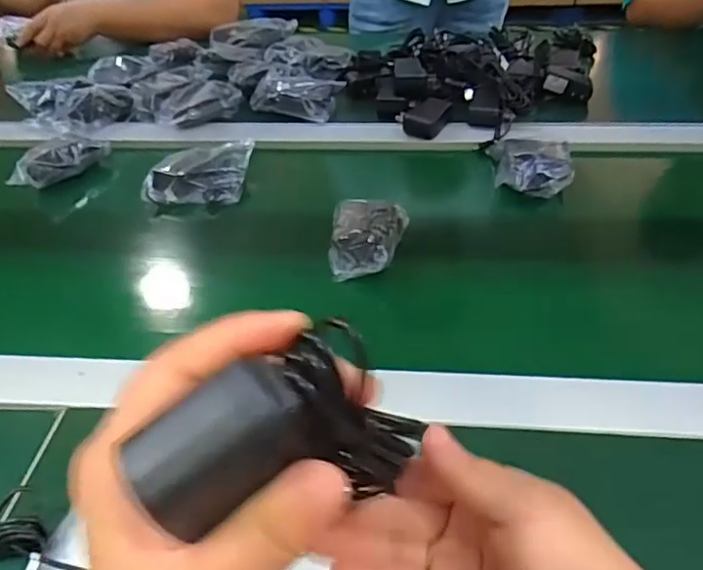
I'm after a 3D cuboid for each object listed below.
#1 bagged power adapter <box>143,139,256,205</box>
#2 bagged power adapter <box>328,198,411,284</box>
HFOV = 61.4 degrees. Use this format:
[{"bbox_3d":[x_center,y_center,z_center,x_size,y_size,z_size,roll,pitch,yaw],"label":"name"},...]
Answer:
[{"bbox_3d":[-0.189,-0.145,0.745,0.115,0.035,0.099,1,41,5],"label":"bagged power adapter"},{"bbox_3d":[0.017,-0.050,0.613,0.074,0.035,0.097,4,41,8],"label":"bagged power adapter"}]

